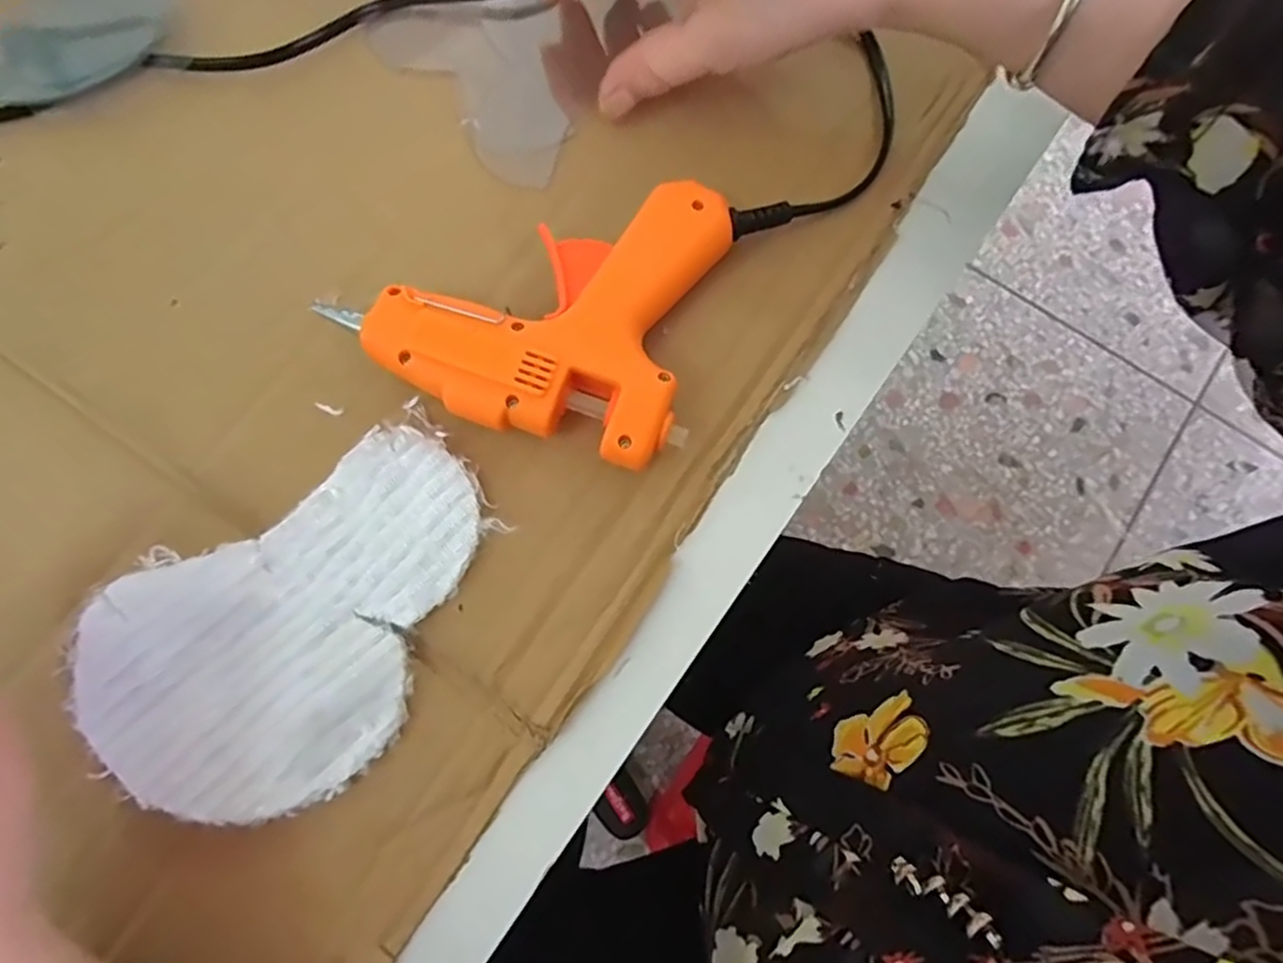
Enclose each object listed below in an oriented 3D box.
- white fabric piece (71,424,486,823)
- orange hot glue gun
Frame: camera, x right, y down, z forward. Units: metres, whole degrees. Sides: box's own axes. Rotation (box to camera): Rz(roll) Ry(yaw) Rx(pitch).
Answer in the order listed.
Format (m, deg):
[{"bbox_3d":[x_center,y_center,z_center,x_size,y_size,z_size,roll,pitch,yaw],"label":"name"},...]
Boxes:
[{"bbox_3d":[-0.111,0.050,0.231,0.135,0.016,0.090,-33,79,-9],"label":"white fabric piece"},{"bbox_3d":[-0.038,-0.069,0.256,0.124,0.028,0.108,14,76,2],"label":"orange hot glue gun"}]

